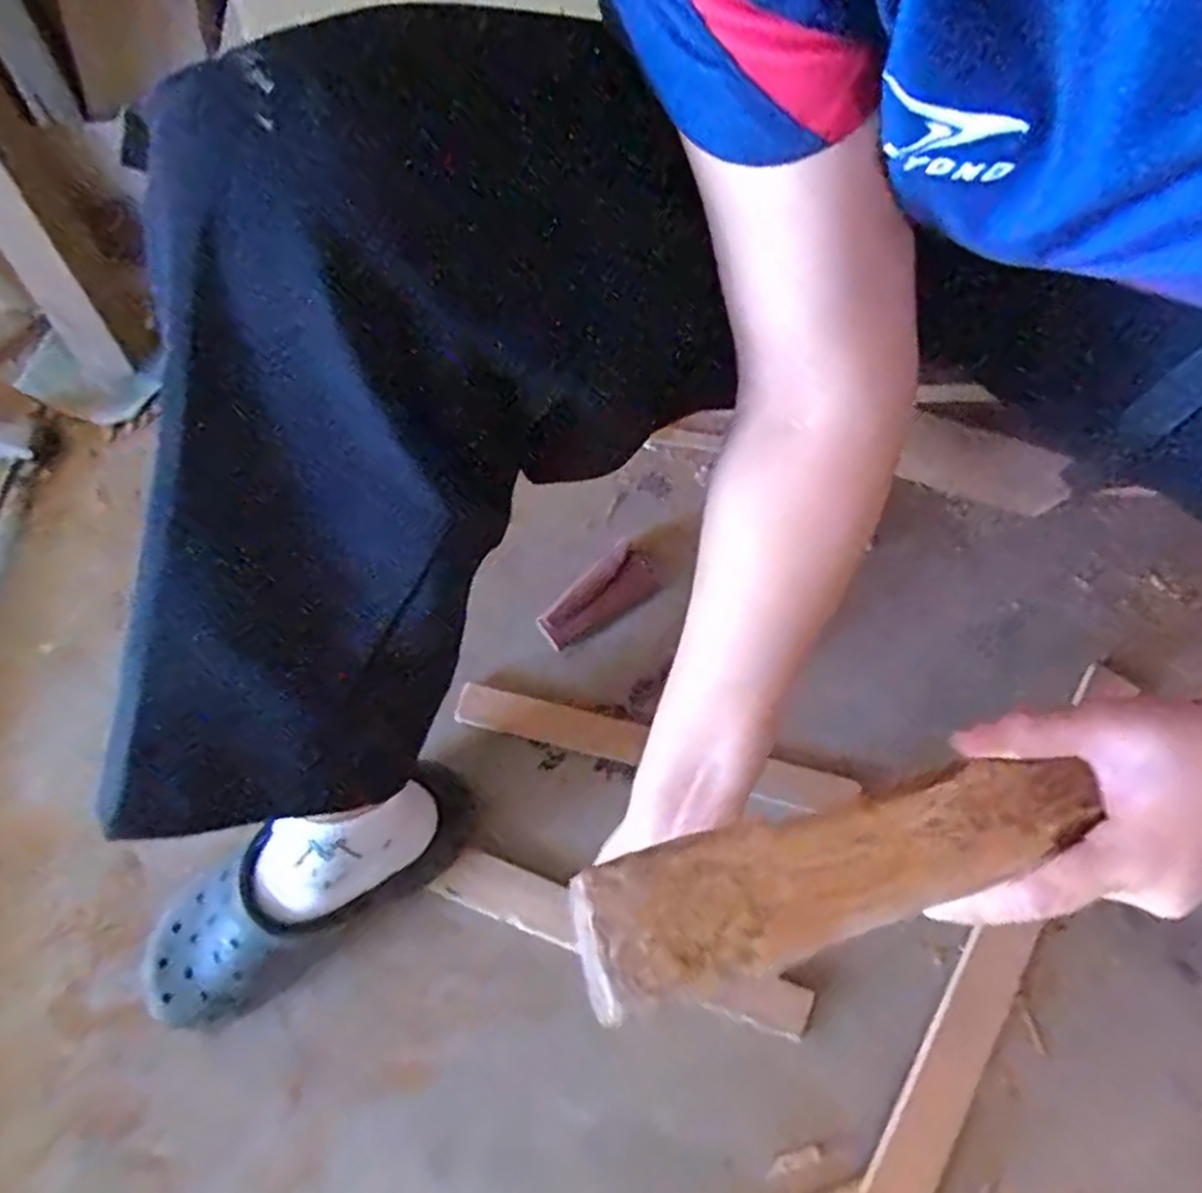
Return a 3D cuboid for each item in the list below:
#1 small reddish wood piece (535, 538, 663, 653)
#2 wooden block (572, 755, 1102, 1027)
[{"bbox_3d":[-0.001,0.003,0.615,0.106,0.017,0.049,-43,78,-11],"label":"small reddish wood piece"},{"bbox_3d":[0.092,0.100,0.275,0.207,0.020,0.047,-12,73,-15],"label":"wooden block"}]

